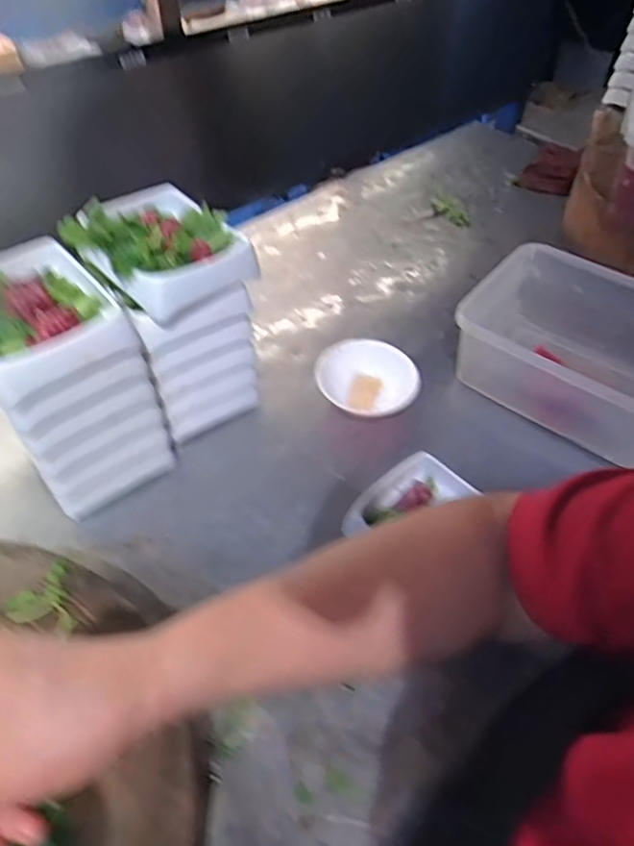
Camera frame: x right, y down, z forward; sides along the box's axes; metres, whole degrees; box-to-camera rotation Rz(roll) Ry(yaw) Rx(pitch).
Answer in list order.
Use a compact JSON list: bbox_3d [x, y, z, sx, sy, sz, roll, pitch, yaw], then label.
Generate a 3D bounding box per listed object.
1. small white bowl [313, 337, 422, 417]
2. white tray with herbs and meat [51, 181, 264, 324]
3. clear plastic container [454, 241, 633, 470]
[{"bbox_3d":[0.062,-0.050,0.748,0.127,0.052,0.113,4,48,3],"label":"small white bowl"},{"bbox_3d":[-0.162,-0.184,0.610,0.147,0.061,0.155,-33,56,-27],"label":"white tray with herbs and meat"},{"bbox_3d":[0.340,-0.083,0.732,0.325,0.116,0.206,28,53,22],"label":"clear plastic container"}]

